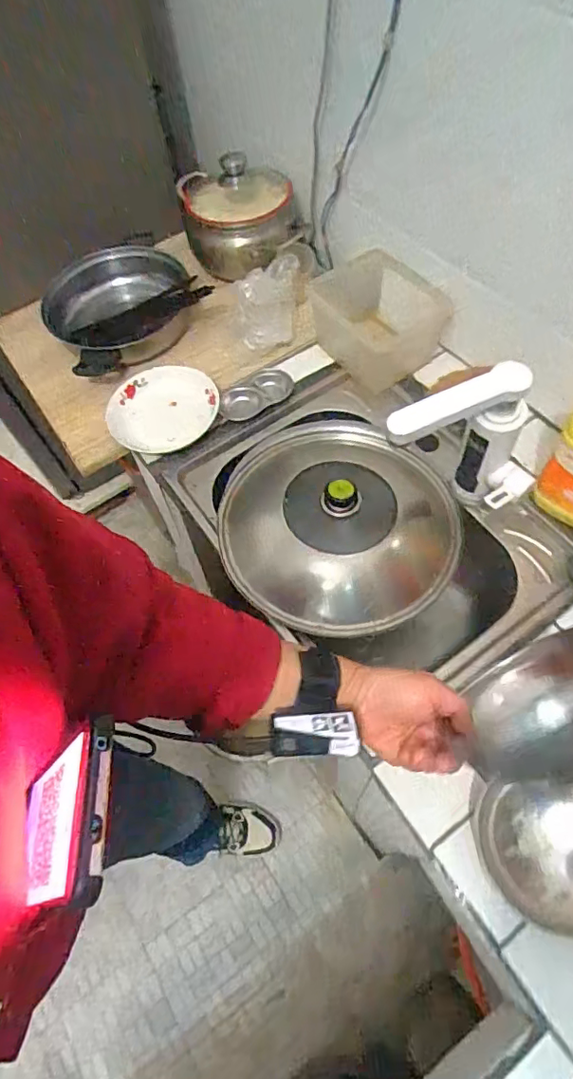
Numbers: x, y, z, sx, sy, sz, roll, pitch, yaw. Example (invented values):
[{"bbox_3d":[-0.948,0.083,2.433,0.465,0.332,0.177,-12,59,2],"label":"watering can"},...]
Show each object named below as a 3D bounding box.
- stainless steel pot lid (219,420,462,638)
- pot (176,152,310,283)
[{"bbox_3d":[0.072,-0.038,0.787,0.331,0.104,0.342,-2,61,3],"label":"stainless steel pot lid"},{"bbox_3d":[-0.081,-0.580,0.984,0.226,0.150,0.235,-2,61,3],"label":"pot"}]

